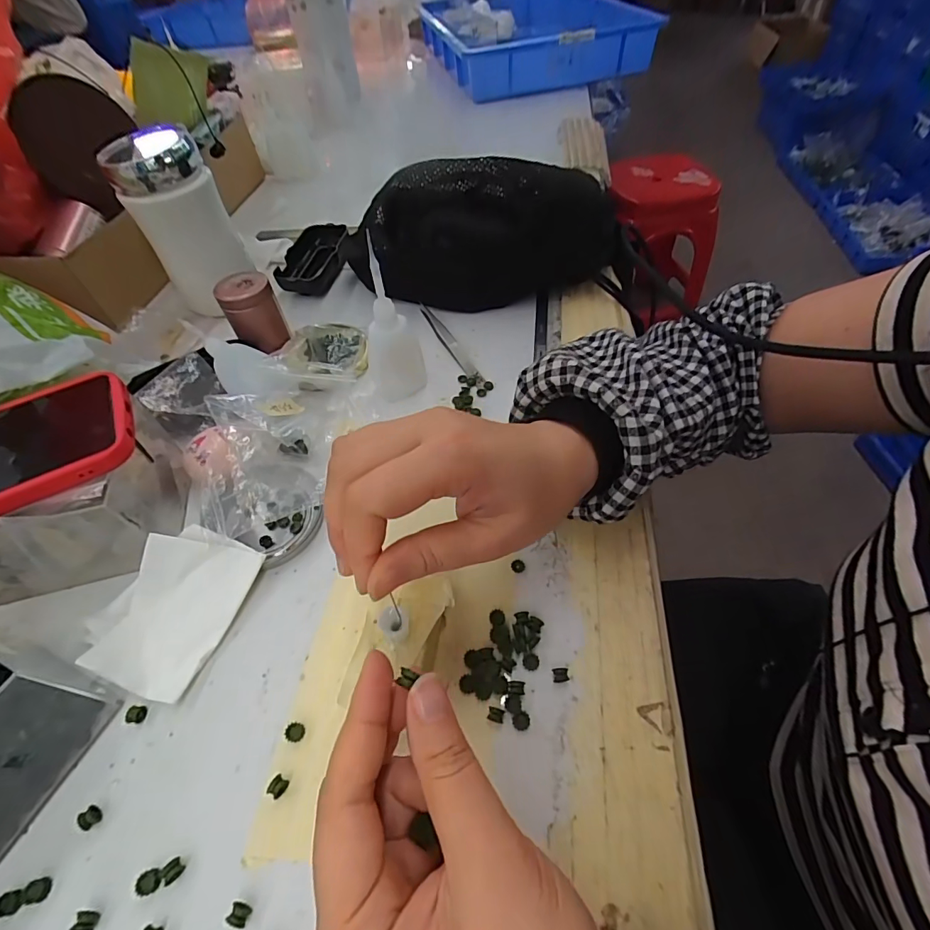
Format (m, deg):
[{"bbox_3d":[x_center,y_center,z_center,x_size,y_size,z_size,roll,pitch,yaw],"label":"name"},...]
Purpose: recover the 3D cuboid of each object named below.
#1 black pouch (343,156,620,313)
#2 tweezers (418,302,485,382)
[{"bbox_3d":[0.015,-0.223,0.427,0.252,0.105,0.099,-3,54,2],"label":"black pouch"},{"bbox_3d":[-0.016,-0.114,0.411,0.013,0.005,0.125,-23,56,-12],"label":"tweezers"}]

